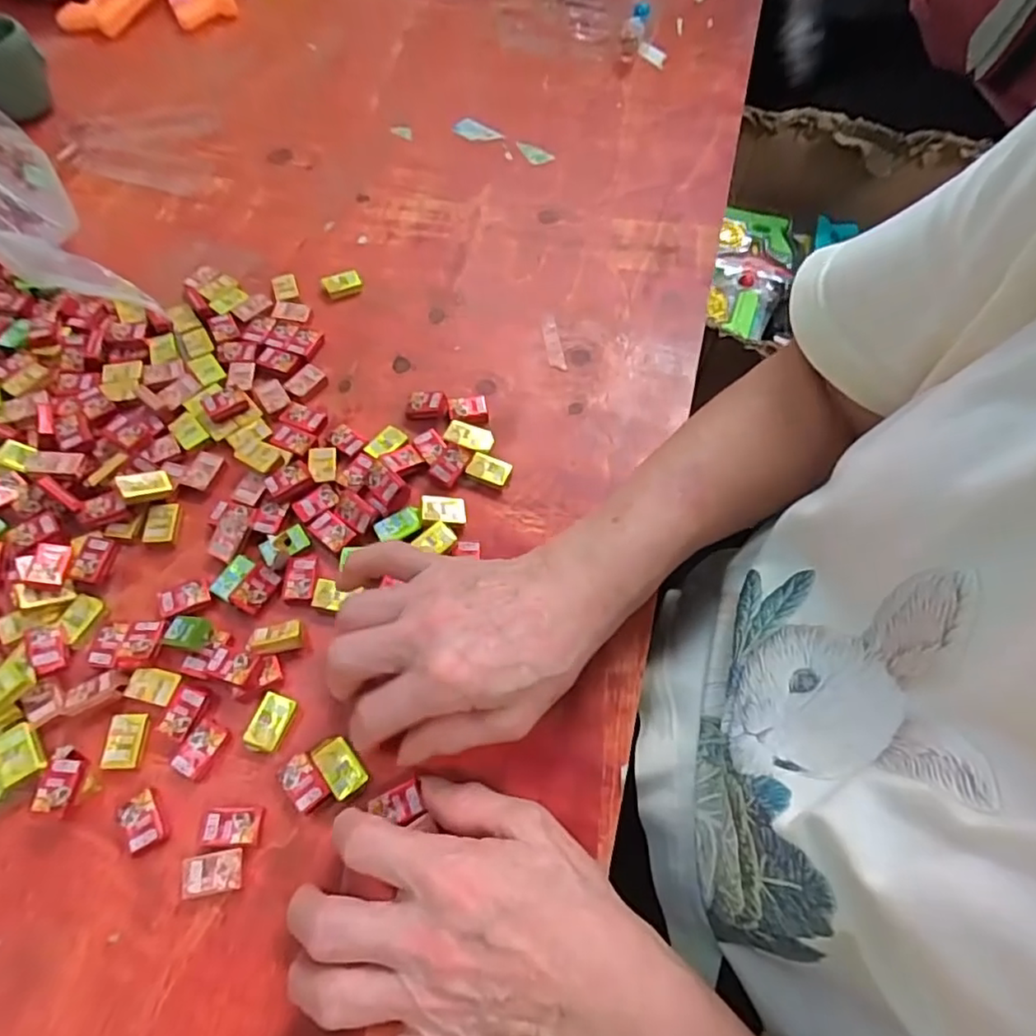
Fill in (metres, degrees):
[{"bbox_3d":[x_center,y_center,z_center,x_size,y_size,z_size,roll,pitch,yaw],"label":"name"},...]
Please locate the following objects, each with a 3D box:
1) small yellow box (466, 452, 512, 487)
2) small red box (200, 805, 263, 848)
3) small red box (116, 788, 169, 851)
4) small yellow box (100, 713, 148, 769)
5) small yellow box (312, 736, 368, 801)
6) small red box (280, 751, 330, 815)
[{"bbox_3d":[-0.018,-0.031,0.384,0.025,0.006,0.016,21,61,10],"label":"small yellow box"},{"bbox_3d":[-0.135,0.143,0.289,0.029,0.009,0.018,2,60,-2],"label":"small red box"},{"bbox_3d":[-0.174,0.141,0.289,0.016,0.008,0.024,-28,65,-17],"label":"small red box"},{"bbox_3d":[-0.193,0.110,0.306,0.017,0.009,0.026,-1,60,-3],"label":"small yellow box"},{"bbox_3d":[-0.087,0.121,0.303,0.016,0.008,0.029,-34,67,-20],"label":"small yellow box"},{"bbox_3d":[-0.103,0.128,0.299,0.017,0.009,0.026,-35,67,-20],"label":"small red box"}]

